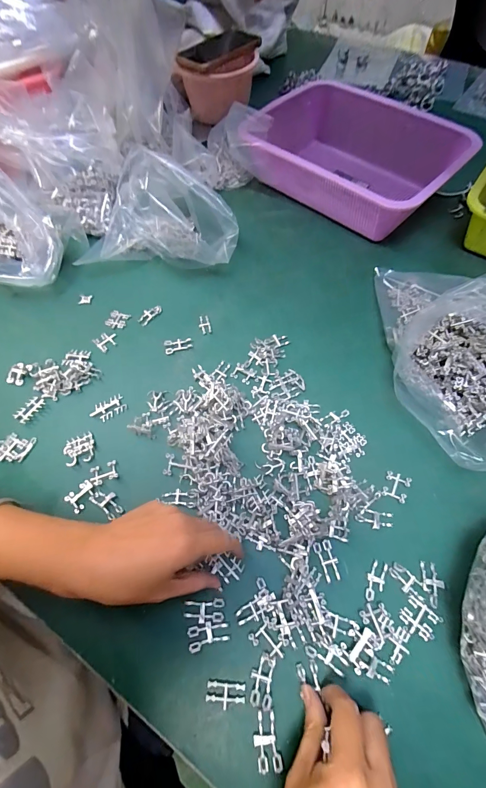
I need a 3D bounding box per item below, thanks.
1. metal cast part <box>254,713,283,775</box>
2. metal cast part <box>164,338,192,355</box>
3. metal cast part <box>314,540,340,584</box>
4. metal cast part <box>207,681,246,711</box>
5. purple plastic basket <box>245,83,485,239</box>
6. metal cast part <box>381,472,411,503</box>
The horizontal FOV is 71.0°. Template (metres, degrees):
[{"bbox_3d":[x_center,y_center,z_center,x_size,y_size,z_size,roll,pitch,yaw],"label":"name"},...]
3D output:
[{"bbox_3d":[0.017,0.253,0.247,0.017,0.004,0.032,-11,63,-3],"label":"metal cast part"},{"bbox_3d":[-0.080,-0.060,0.422,0.033,0.011,0.016,-16,63,-5],"label":"metal cast part"},{"bbox_3d":[0.075,0.148,0.302,0.015,0.004,0.033,-17,63,-5],"label":"metal cast part"},{"bbox_3d":[-0.013,0.231,0.260,0.029,0.004,0.016,1,63,4],"label":"metal cast part"},{"bbox_3d":[0.157,-0.347,0.513,0.290,0.097,0.204,38,71,20],"label":"purple plastic basket"},{"bbox_3d":[0.149,0.090,0.330,0.022,0.006,0.026,22,66,14],"label":"metal cast part"}]

